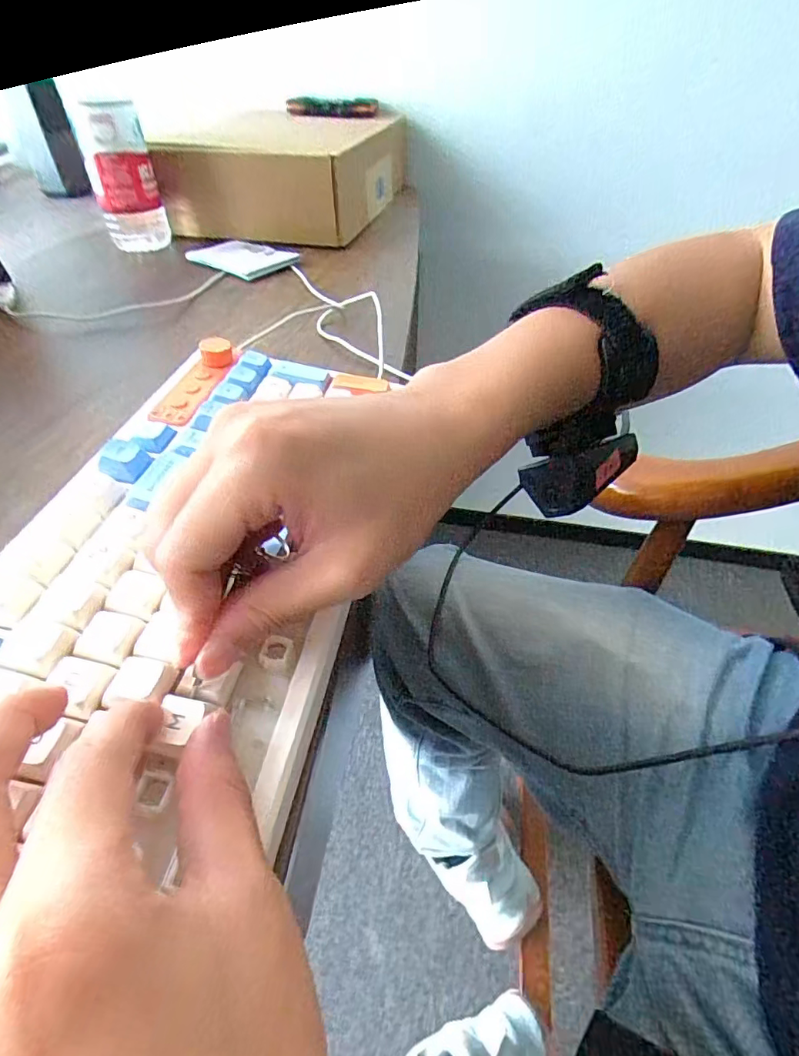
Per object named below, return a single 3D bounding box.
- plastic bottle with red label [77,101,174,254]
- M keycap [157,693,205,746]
[{"bbox_3d":[-0.283,-0.356,0.523,0.062,0.125,0.049,-16,48,-17],"label":"plastic bottle with red label"},{"bbox_3d":[-0.070,0.060,0.159,0.015,0.004,0.017,5,46,3],"label":"M keycap"}]

